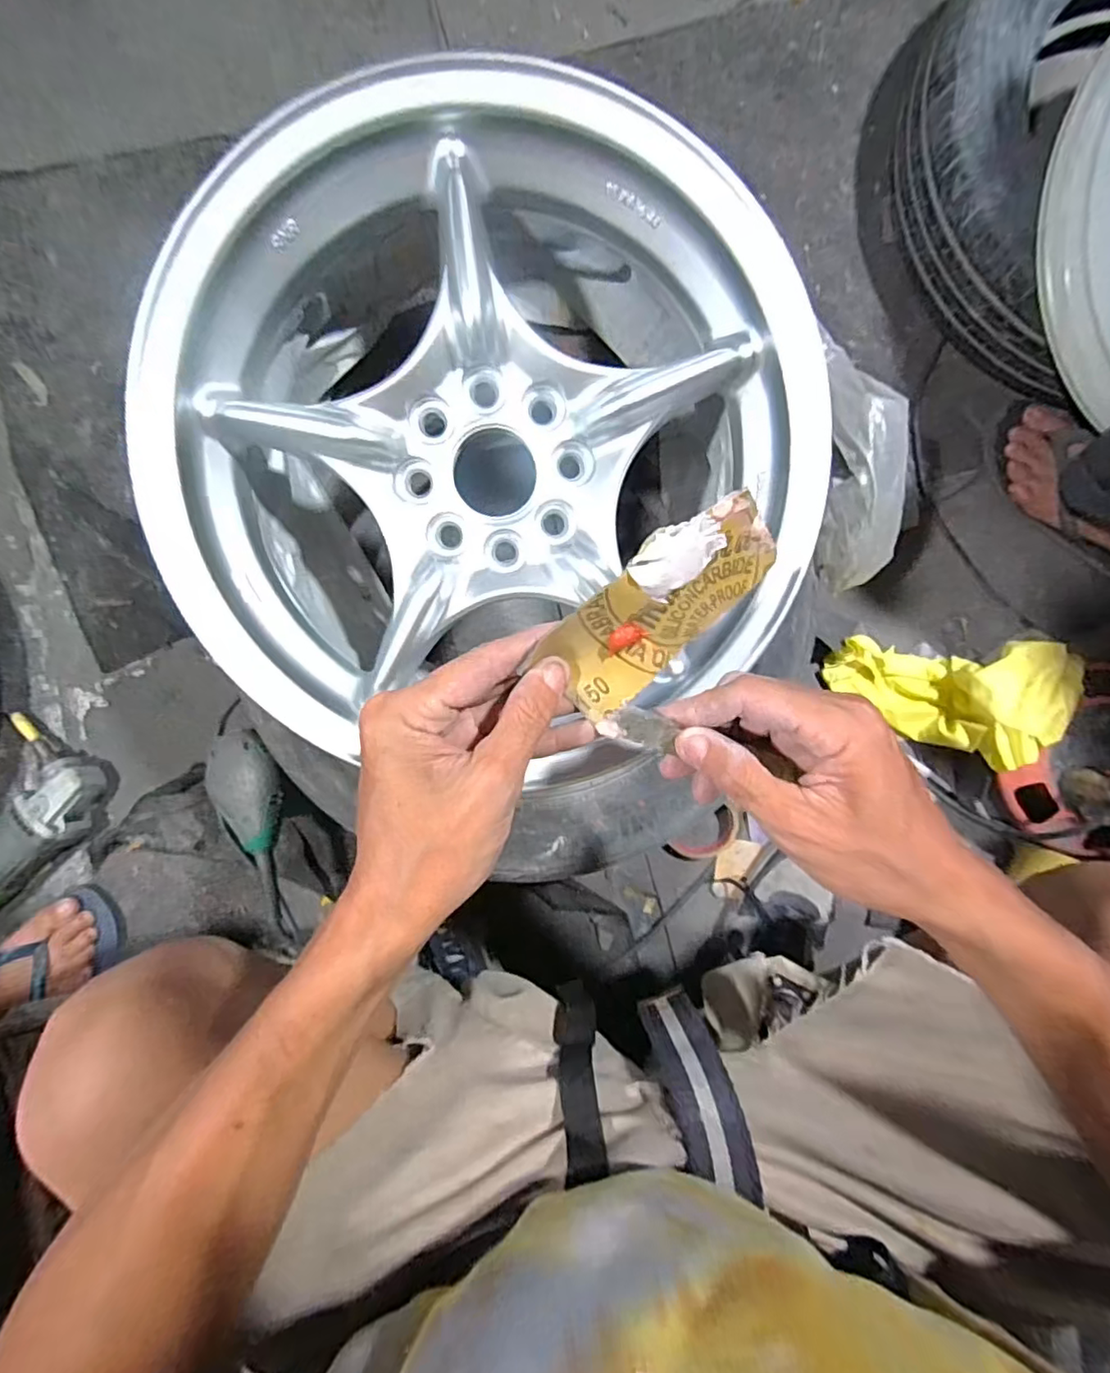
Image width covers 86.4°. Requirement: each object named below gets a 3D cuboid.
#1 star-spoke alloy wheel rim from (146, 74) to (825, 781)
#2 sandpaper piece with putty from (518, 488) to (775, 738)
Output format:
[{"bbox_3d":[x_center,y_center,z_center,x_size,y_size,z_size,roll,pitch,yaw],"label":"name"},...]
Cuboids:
[{"bbox_3d":[-0.034,-0.133,0.416,0.394,0.172,0.396,29,90,0],"label":"star-spoke alloy wheel rim"},{"bbox_3d":[0.045,-0.031,0.255,0.109,0.065,0.020,-40,49,15],"label":"sandpaper piece with putty"}]

